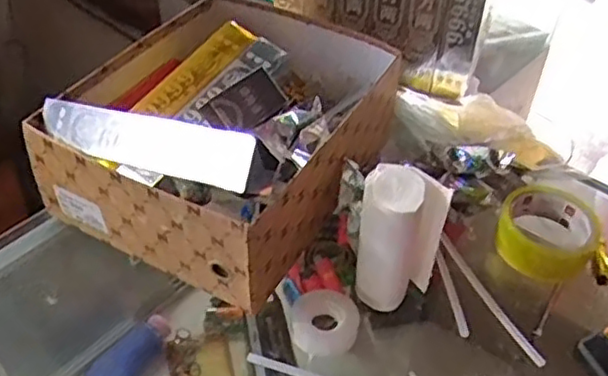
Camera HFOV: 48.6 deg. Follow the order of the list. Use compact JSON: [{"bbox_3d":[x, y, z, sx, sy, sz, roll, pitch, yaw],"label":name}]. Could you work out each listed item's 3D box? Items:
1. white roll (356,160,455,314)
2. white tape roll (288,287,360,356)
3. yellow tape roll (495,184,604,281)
[{"bbox_3d":[0.079,0.047,0.570,0.068,0.125,0.055,14,45,11],"label":"white roll"},{"bbox_3d":[0.019,0.115,0.581,0.057,0.018,0.061,2,44,-2],"label":"white tape roll"},{"bbox_3d":[0.243,0.041,0.667,0.092,0.043,0.101,2,44,-2],"label":"yellow tape roll"}]

